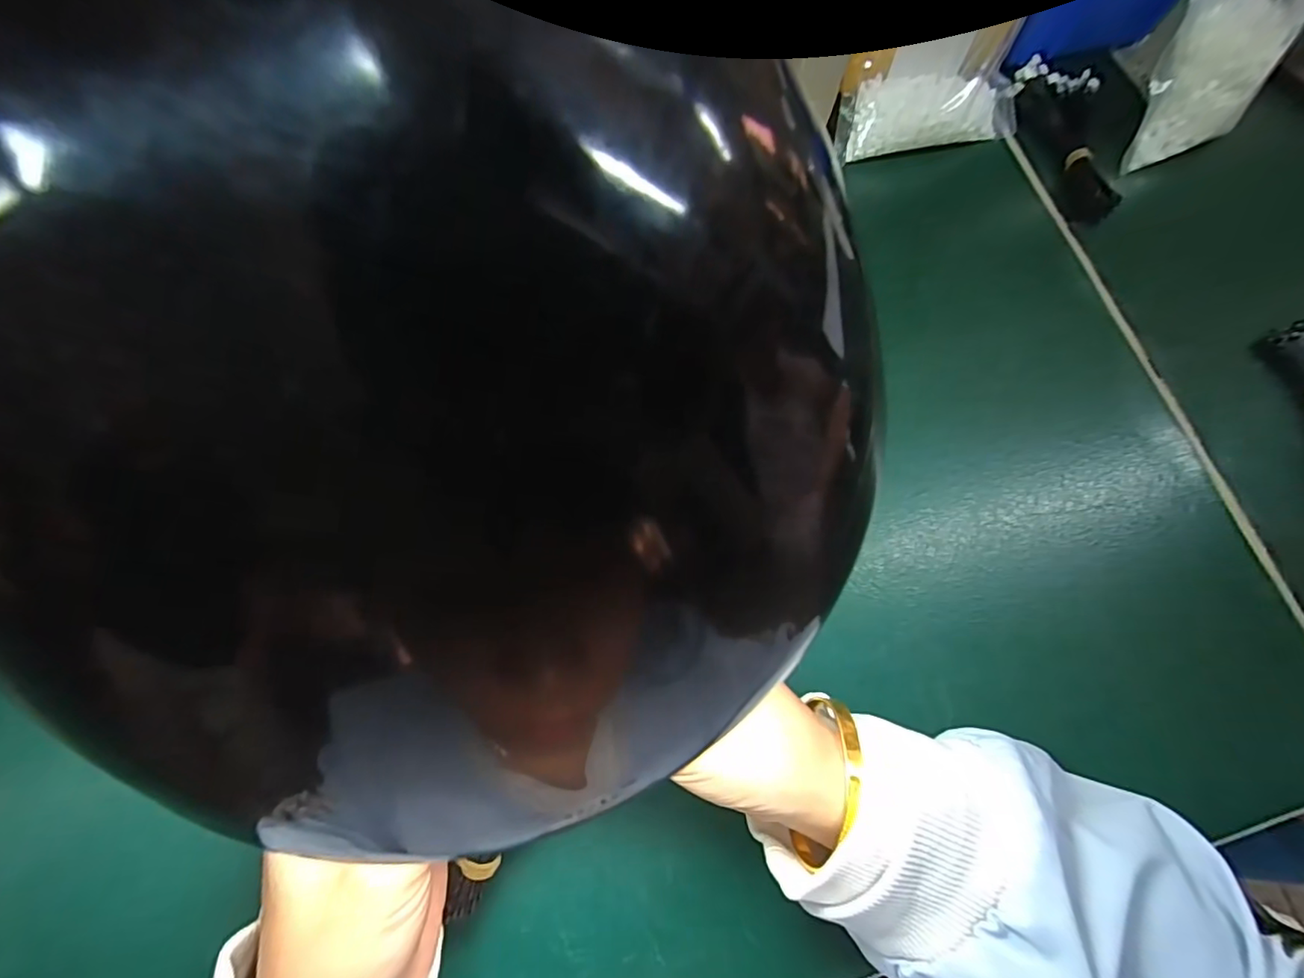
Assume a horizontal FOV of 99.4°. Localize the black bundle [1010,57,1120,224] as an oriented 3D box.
[{"bbox_3d":[0.277,-0.236,0.374,0.058,0.018,0.123,3,72,-1],"label":"black bundle"}]

